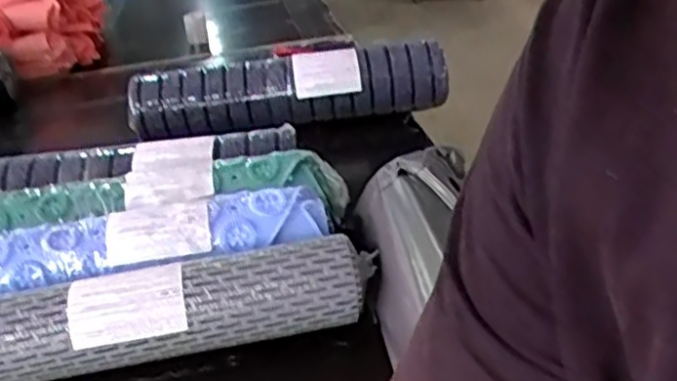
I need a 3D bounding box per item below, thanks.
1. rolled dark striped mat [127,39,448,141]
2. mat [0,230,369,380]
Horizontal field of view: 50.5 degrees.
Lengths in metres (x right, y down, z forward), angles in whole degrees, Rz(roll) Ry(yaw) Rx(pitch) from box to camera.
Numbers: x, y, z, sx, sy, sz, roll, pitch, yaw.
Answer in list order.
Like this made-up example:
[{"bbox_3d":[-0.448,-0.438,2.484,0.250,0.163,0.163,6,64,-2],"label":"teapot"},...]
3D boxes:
[{"bbox_3d":[-0.076,-0.155,1.120,0.483,0.104,0.103,-5,27,2],"label":"rolled dark striped mat"},{"bbox_3d":[-0.361,0.143,0.644,0.781,0.087,0.103,-10,28,-7],"label":"mat"}]

